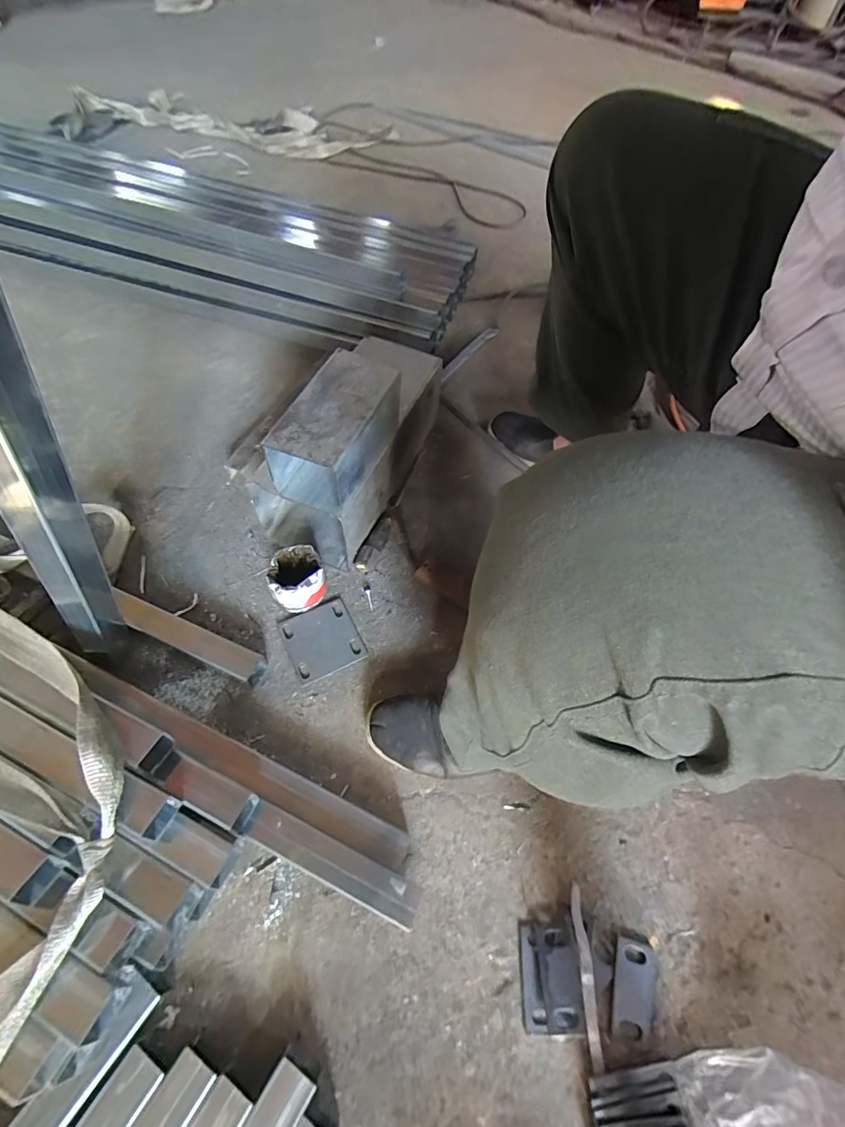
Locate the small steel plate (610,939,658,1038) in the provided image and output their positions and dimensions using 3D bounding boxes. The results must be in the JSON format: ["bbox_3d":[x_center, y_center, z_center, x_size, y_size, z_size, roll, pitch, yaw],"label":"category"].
[{"bbox_3d":[0.228,0.459,0.501,0.045,0.006,0.084,17,60,8],"label":"small steel plate"}]

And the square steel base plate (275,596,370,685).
[{"bbox_3d":[-0.150,0.111,0.690,0.103,0.006,0.107,-23,63,-15],"label":"square steel base plate"}]

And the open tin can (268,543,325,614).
[{"bbox_3d":[-0.189,0.022,0.703,0.078,0.075,0.078,1,59,-2],"label":"open tin can"}]

